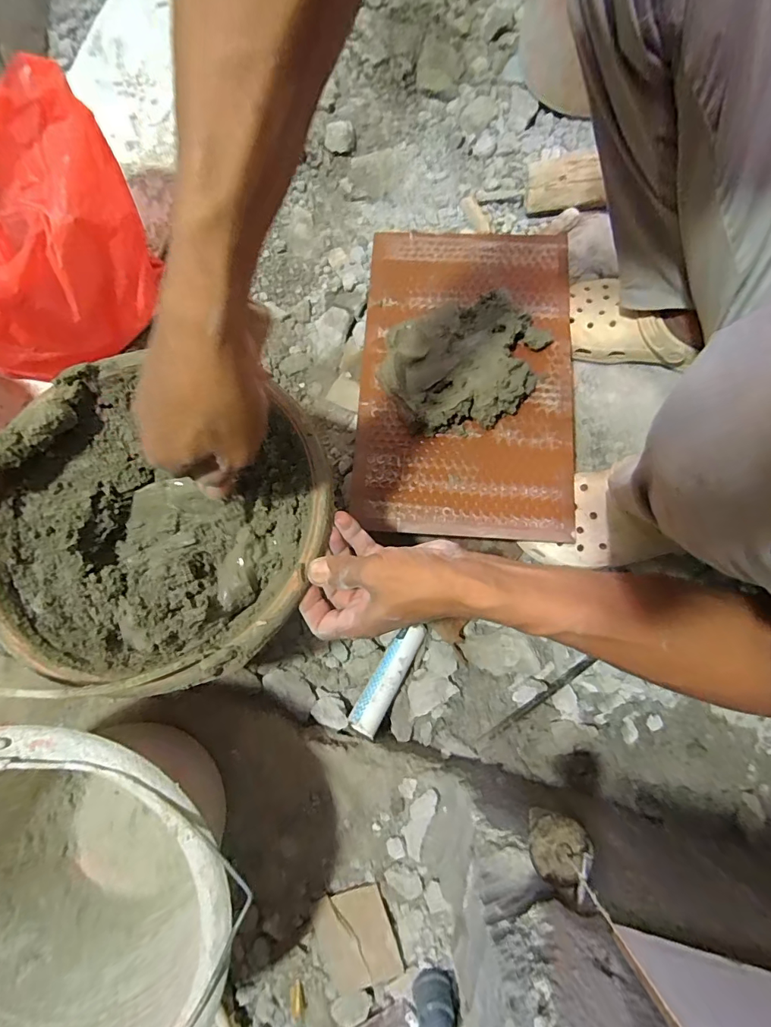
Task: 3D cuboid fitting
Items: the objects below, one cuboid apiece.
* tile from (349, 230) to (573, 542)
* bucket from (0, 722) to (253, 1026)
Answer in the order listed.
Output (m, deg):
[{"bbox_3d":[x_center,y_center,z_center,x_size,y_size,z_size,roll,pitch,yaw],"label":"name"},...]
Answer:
[{"bbox_3d":[0.096,-0.171,0.528,0.243,0.047,0.391,4,80,1],"label":"tile"},{"bbox_3d":[-0.223,0.276,0.351,0.240,0.184,0.241,0,79,1],"label":"bucket"}]

